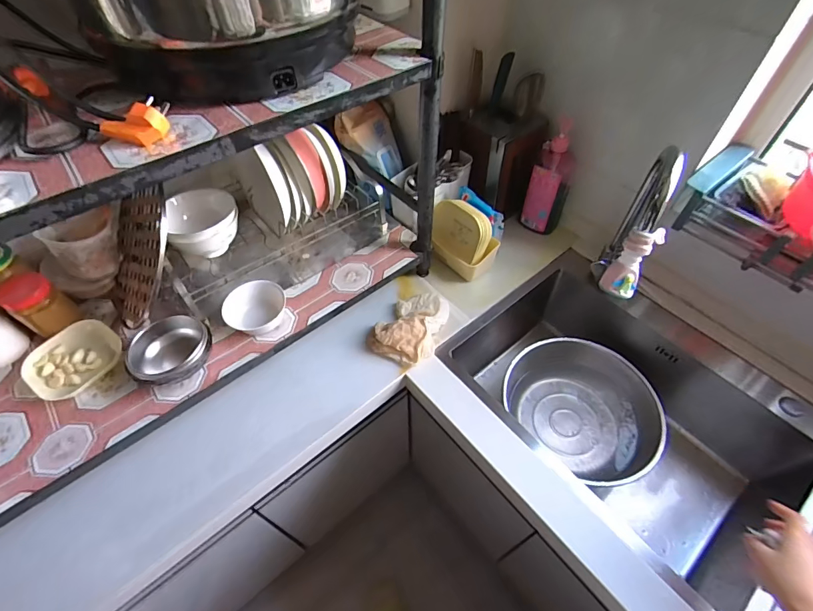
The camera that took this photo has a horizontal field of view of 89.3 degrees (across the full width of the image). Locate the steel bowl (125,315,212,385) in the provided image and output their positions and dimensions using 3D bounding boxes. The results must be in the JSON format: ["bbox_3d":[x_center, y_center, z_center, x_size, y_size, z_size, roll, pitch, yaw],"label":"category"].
[{"bbox_3d":[-0.388,0.081,0.684,0.122,0.064,0.104,-7,53,-5],"label":"steel bowl"}]

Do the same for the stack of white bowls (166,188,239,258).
[{"bbox_3d":[-0.376,-0.148,0.775,0.120,0.085,0.114,-27,57,-19],"label":"stack of white bowls"}]

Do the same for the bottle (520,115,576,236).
[{"bbox_3d":[0.327,-0.284,0.937,0.085,0.260,0.071,18,54,13],"label":"bottle"}]

